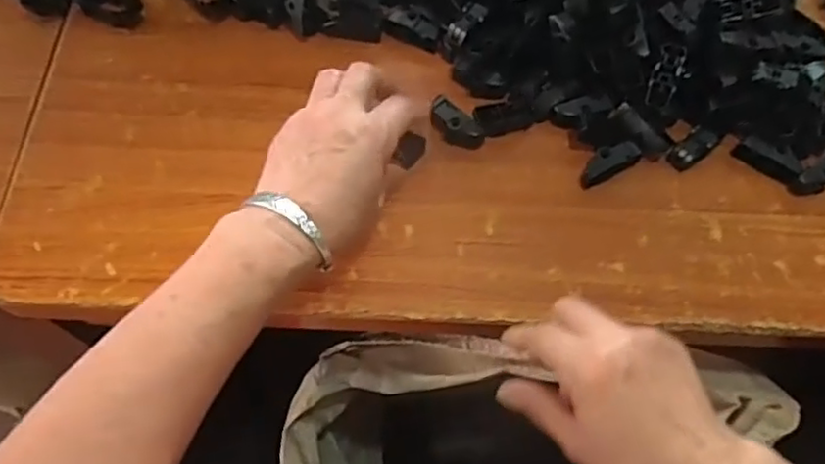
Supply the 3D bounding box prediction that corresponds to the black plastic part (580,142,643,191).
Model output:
[{"bbox_3d":[0.141,-0.051,0.469,0.047,0.013,0.019,-30,70,0],"label":"black plastic part"}]

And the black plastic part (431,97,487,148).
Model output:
[{"bbox_3d":[0.032,-0.080,0.482,0.046,0.014,0.020,41,71,14],"label":"black plastic part"}]

